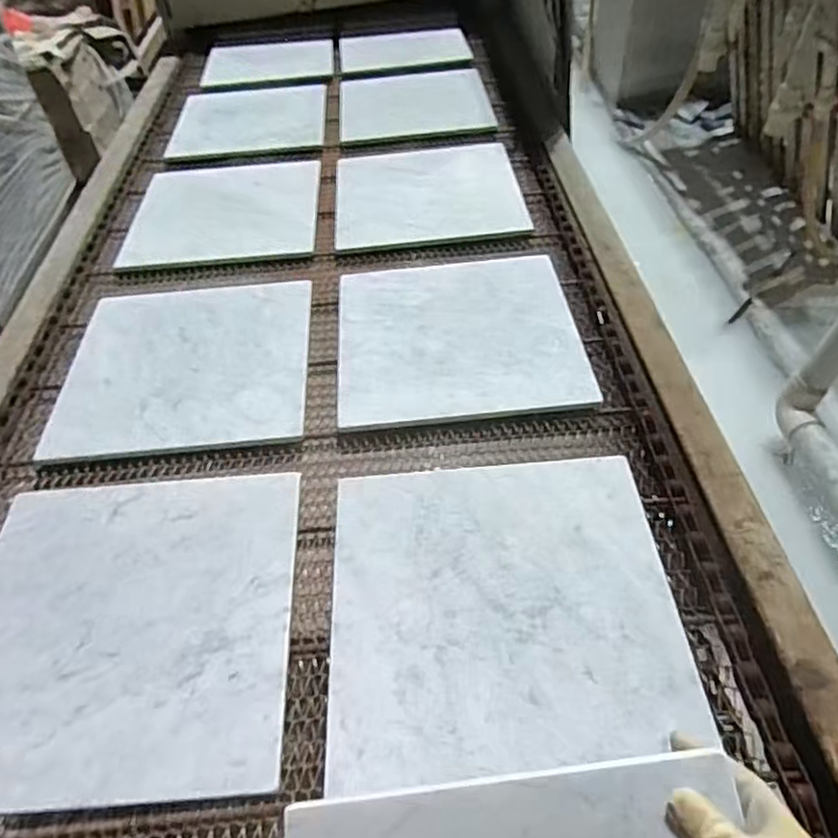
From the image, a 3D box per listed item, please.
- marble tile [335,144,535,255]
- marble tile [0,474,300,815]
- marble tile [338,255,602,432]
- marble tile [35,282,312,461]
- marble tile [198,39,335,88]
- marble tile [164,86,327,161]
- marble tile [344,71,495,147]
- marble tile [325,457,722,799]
[{"bbox_3d":[0.013,-0.384,1.097,0.299,0.011,0.290,-5,46,0],"label":"marble tile"},{"bbox_3d":[-0.270,0.185,0.601,0.300,0.009,0.294,-4,51,0],"label":"marble tile"},{"bbox_3d":[0.048,-0.114,0.839,0.298,0.010,0.290,-5,46,0],"label":"marble tile"},{"bbox_3d":[-0.294,-0.074,0.839,0.300,0.017,0.300,-5,46,0],"label":"marble tile"},{"bbox_3d":[-0.353,-0.845,1.543,0.297,0.021,0.212,-9,46,-4],"label":"marble tile"},{"bbox_3d":[-0.344,-0.617,1.343,0.301,0.013,0.285,-4,46,1],"label":"marble tile"},{"bbox_3d":[-0.011,-0.651,1.345,0.296,0.010,0.316,-5,46,0],"label":"marble tile"},{"bbox_3d":[0.073,0.161,0.591,0.298,0.014,0.289,-4,46,1],"label":"marble tile"}]

